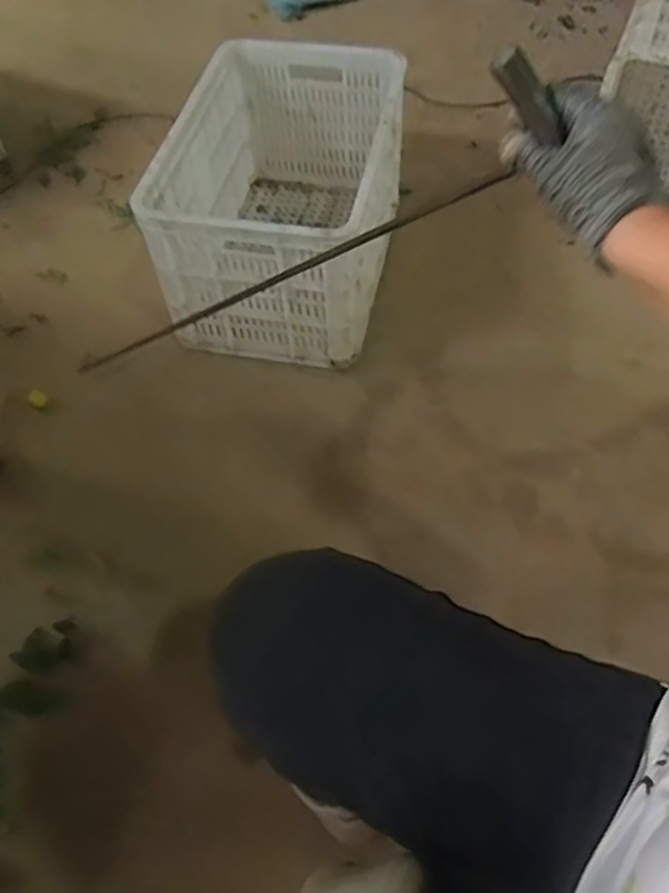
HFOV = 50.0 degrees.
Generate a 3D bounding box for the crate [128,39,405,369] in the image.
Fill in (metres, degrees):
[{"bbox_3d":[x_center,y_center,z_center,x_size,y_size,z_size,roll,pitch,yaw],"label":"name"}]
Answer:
[{"bbox_3d":[-0.086,-0.437,1.288,0.368,0.309,0.518,9,59,9],"label":"crate"}]

